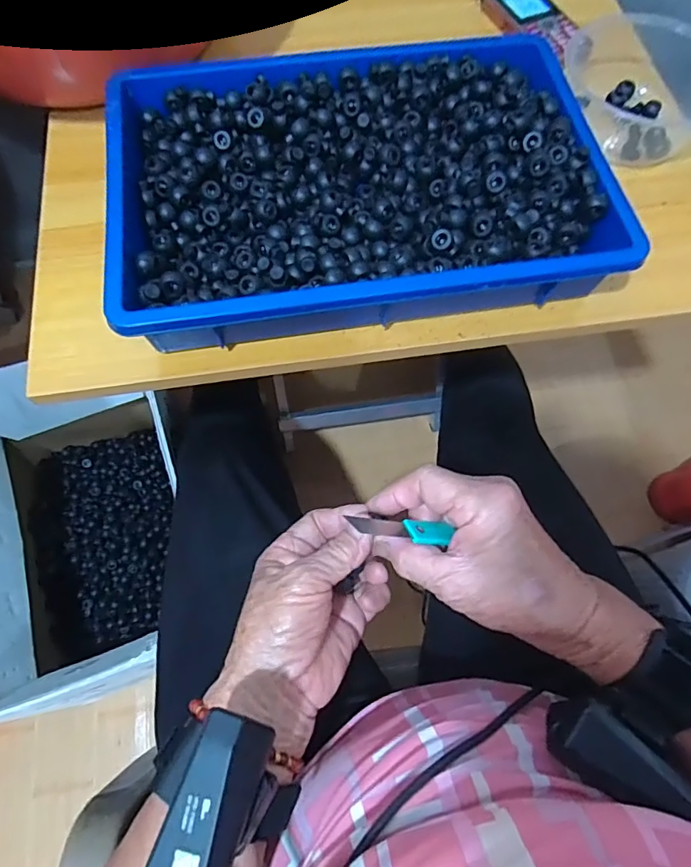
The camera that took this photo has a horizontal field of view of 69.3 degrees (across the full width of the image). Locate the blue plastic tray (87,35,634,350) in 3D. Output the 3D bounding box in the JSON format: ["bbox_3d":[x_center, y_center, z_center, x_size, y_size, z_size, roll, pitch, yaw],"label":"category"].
[{"bbox_3d":[0.008,-0.203,0.397,0.364,0.058,0.271,-8,69,-6],"label":"blue plastic tray"}]

